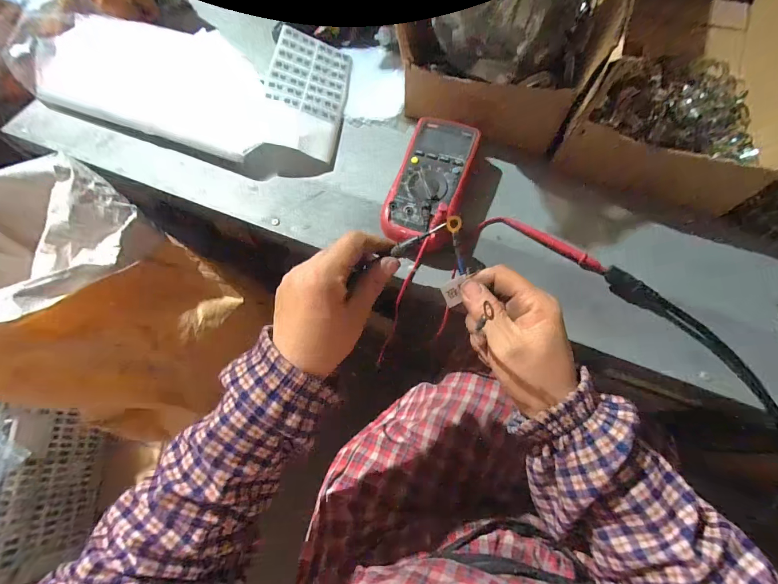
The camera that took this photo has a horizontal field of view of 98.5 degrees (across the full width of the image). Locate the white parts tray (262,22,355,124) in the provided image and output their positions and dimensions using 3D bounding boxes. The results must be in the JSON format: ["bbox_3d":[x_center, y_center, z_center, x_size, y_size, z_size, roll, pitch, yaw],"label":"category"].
[{"bbox_3d":[-0.113,-0.316,0.489,0.109,0.007,0.154,13,65,-16],"label":"white parts tray"}]

